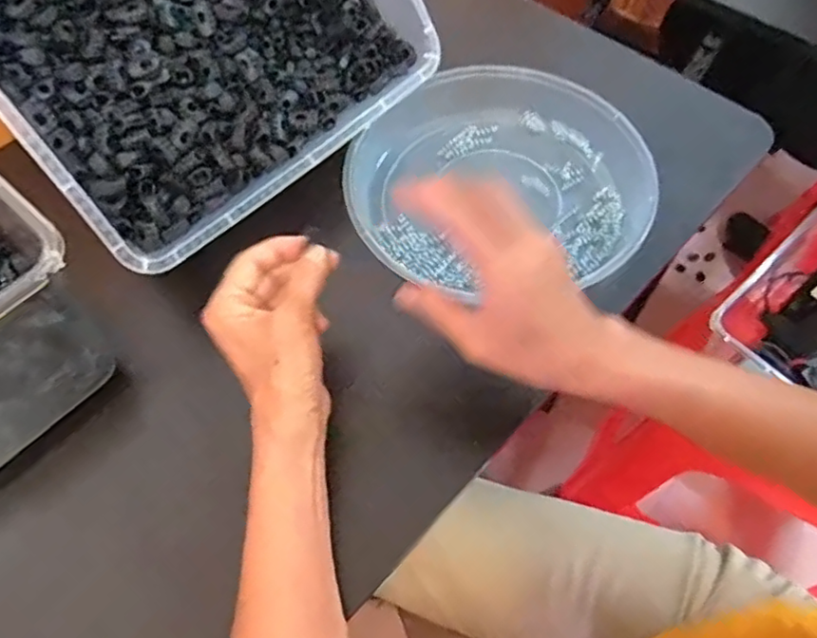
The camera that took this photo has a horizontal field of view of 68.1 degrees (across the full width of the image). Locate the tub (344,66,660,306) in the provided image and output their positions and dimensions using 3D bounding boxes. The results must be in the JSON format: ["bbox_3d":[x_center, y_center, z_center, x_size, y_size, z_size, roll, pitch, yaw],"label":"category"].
[{"bbox_3d":[0.082,-0.115,0.497,0.228,0.054,0.199,26,65,13],"label":"tub"}]

